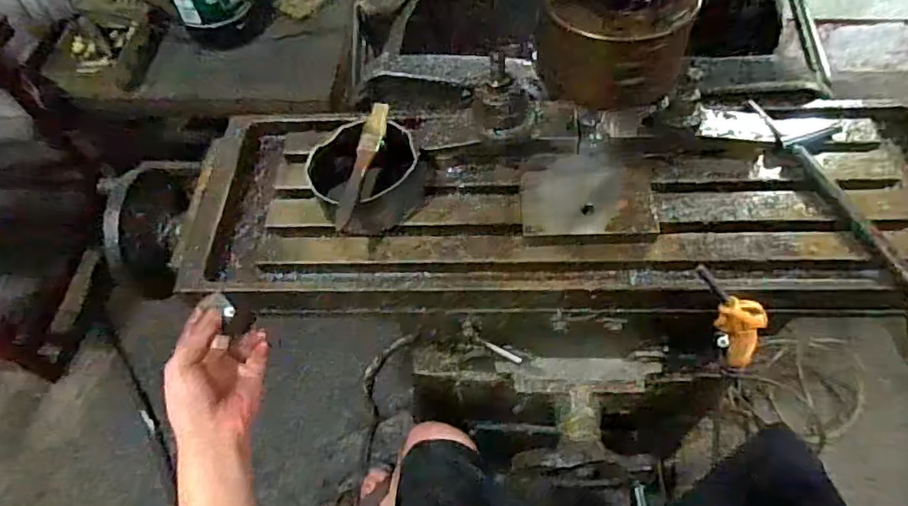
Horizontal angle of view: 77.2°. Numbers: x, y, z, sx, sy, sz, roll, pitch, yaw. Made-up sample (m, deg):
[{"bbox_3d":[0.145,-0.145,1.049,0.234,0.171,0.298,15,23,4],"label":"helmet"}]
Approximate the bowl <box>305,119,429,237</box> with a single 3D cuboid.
[{"bbox_3d":[-0.088,-0.079,0.579,0.109,0.067,0.103,-1,58,2],"label":"bowl"}]

